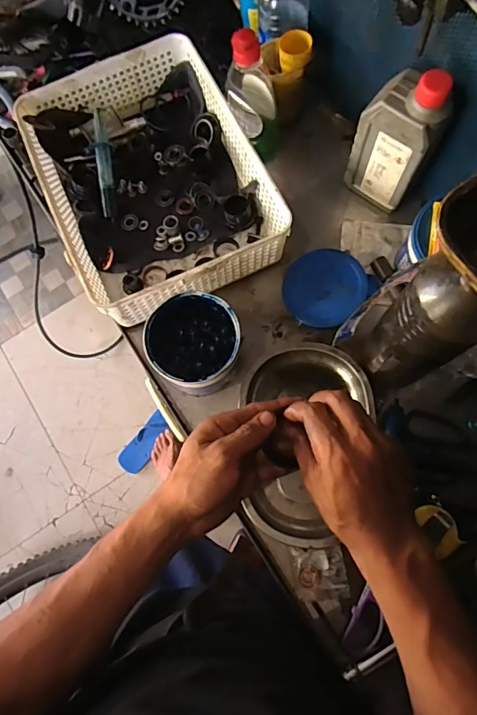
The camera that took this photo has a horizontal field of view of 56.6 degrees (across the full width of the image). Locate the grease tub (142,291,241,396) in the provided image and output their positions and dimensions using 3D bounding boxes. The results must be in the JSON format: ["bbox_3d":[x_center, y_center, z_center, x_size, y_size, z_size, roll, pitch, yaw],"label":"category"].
[{"bbox_3d":[-0.051,-0.013,0.514,0.100,0.091,0.099,-1,76,4],"label":"grease tub"}]

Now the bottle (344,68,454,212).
[{"bbox_3d":[0.176,-0.242,0.503,0.080,0.181,0.048,41,82,12],"label":"bottle"}]

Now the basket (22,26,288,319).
[{"bbox_3d":[-0.110,-0.227,0.572,0.249,0.085,0.327,-25,76,-2],"label":"basket"}]

